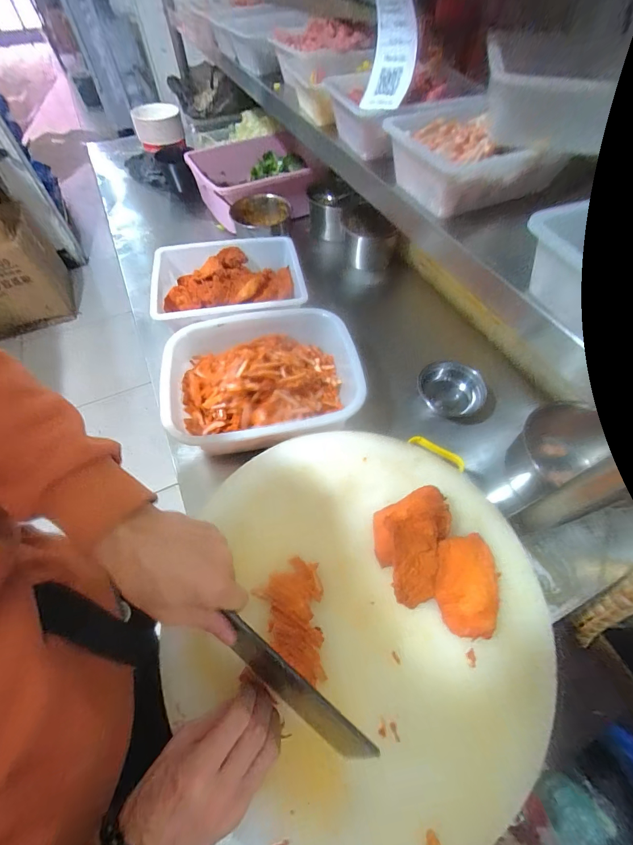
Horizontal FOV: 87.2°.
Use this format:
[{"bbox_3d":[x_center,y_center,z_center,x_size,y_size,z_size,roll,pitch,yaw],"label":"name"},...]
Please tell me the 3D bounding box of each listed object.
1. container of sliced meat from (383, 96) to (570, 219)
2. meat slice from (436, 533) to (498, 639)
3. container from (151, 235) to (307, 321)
[{"bbox_3d":[0.160,-0.309,0.395,0.138,0.061,0.148,-18,59,-10],"label":"container of sliced meat"},{"bbox_3d":[0.167,0.177,0.369,0.064,0.012,0.104,8,58,5],"label":"meat slice"},{"bbox_3d":[-0.197,-0.308,0.749,0.323,0.078,0.260,-9,58,-5],"label":"container"}]

